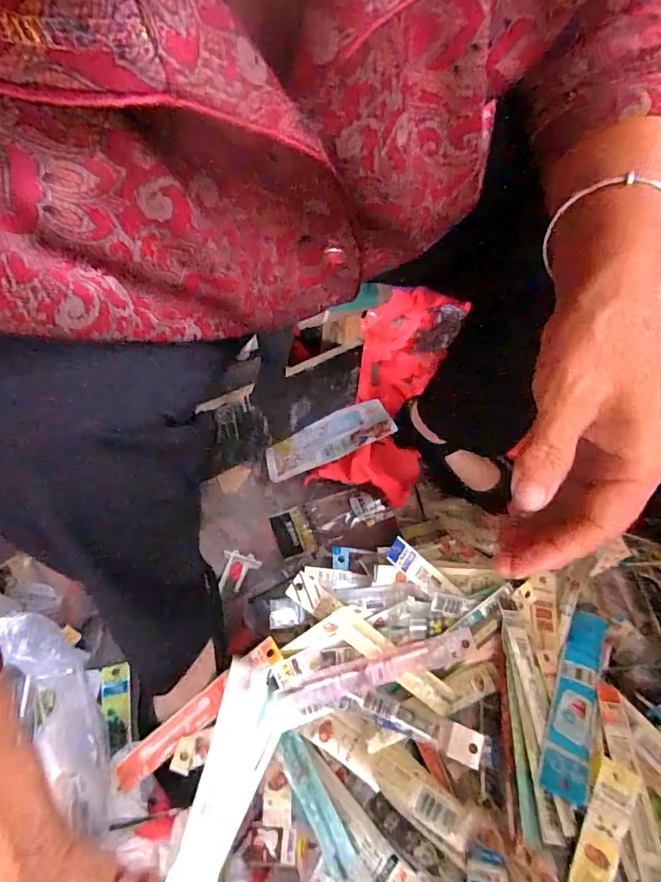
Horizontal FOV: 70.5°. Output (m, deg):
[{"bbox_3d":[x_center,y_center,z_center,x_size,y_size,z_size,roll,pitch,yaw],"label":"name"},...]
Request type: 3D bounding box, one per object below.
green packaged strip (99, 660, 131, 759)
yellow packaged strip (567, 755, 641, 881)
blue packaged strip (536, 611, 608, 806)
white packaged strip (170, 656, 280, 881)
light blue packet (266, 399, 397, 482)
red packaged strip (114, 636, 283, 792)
[{"bbox_3d":[-0.212,0.261,0.461,0.026,0.005,0.078,-10,54,-13],"label":"green packaged strip"},{"bbox_3d":[0.199,0.285,0.340,0.026,0.013,0.094,21,78,11],"label":"yellow packaged strip"},{"bbox_3d":[0.217,0.221,0.415,0.034,0.010,0.173,20,39,22],"label":"blue packaged strip"},{"bbox_3d":[-0.069,0.229,0.270,0.038,0.009,0.183,14,65,6],"label":"white packaged strip"},{"bbox_3d":[-0.005,-0.005,0.652,0.178,0.016,0.095,-23,36,4],"label":"light blue packet"},{"bbox_3d":[-0.118,0.246,0.426,0.175,0.014,0.025,-40,63,-7],"label":"red packaged strip"}]

